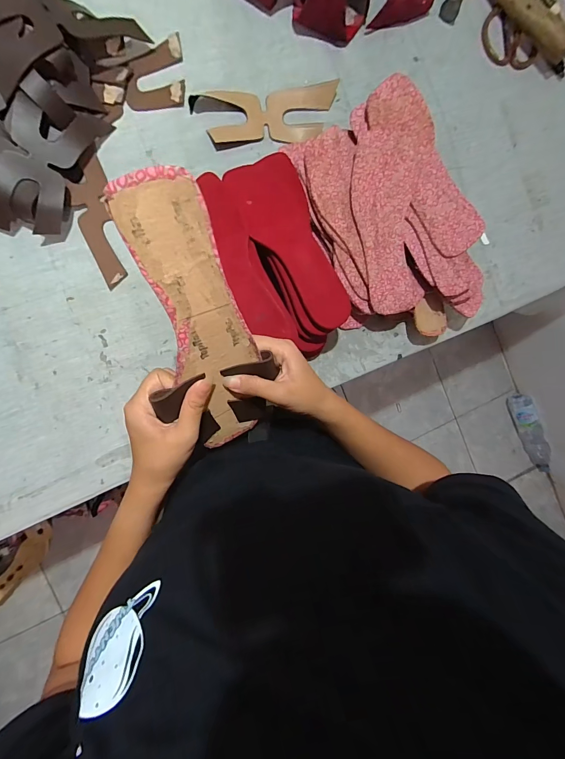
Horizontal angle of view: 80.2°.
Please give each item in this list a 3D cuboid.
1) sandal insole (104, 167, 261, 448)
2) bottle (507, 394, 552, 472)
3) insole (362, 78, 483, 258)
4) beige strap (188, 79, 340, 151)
[{"bbox_3d":[-0.059,-0.035,0.275,0.063,0.008,0.234,-18,128,-9],"label":"sandal insole"},{"bbox_3d":[1.060,0.235,1.418,0.085,0.082,0.354,-22,93,-8],"label":"bottle"},{"bbox_3d":[0.193,-0.283,0.453,0.080,0.015,0.235,-34,97,-4],"label":"insole"},{"bbox_3d":[-0.021,-0.389,0.496,0.209,0.025,0.075,-11,90,-9],"label":"beige strap"}]

